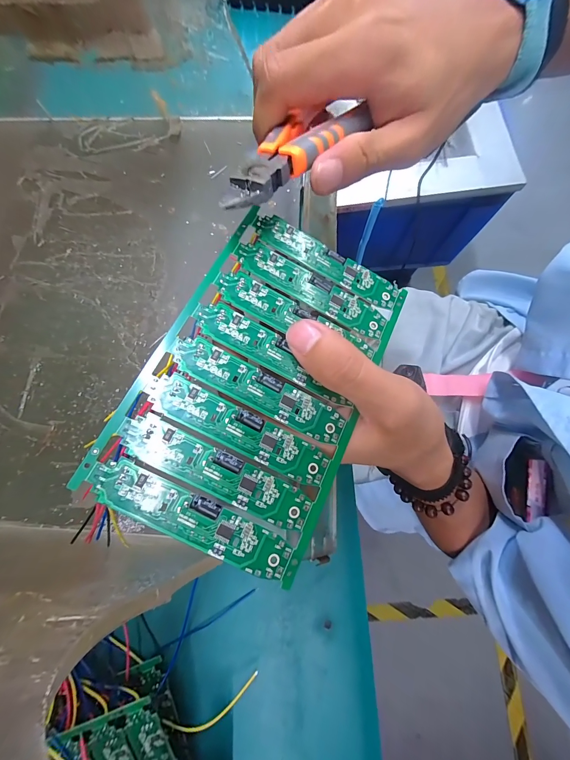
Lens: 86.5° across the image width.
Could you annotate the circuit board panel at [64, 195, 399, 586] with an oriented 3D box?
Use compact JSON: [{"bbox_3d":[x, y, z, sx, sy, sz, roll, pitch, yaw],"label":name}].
[{"bbox_3d":[-0.008,-0.004,0.146,0.096,0.004,0.156,28,73,-4],"label":"circuit board panel"}]

